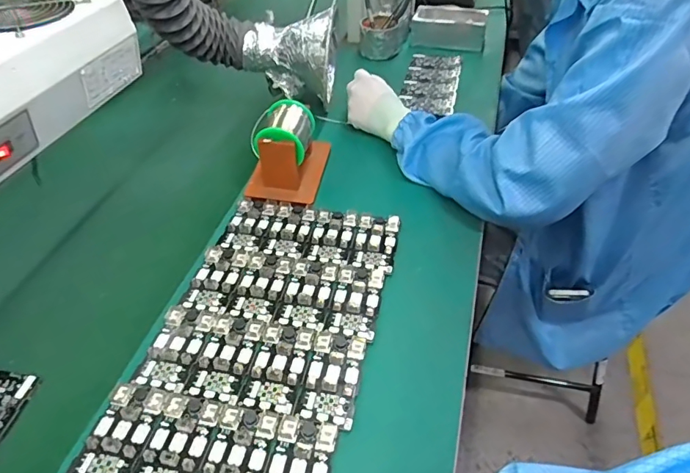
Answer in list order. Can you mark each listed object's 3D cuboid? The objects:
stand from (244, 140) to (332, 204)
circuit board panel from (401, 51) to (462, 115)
[{"bbox_3d":[-0.083,-0.123,0.669,0.095,0.080,0.133,6,46,10],"label":"stand"},{"bbox_3d":[0.156,-0.279,0.846,0.089,0.009,0.189,8,47,11],"label":"circuit board panel"}]

